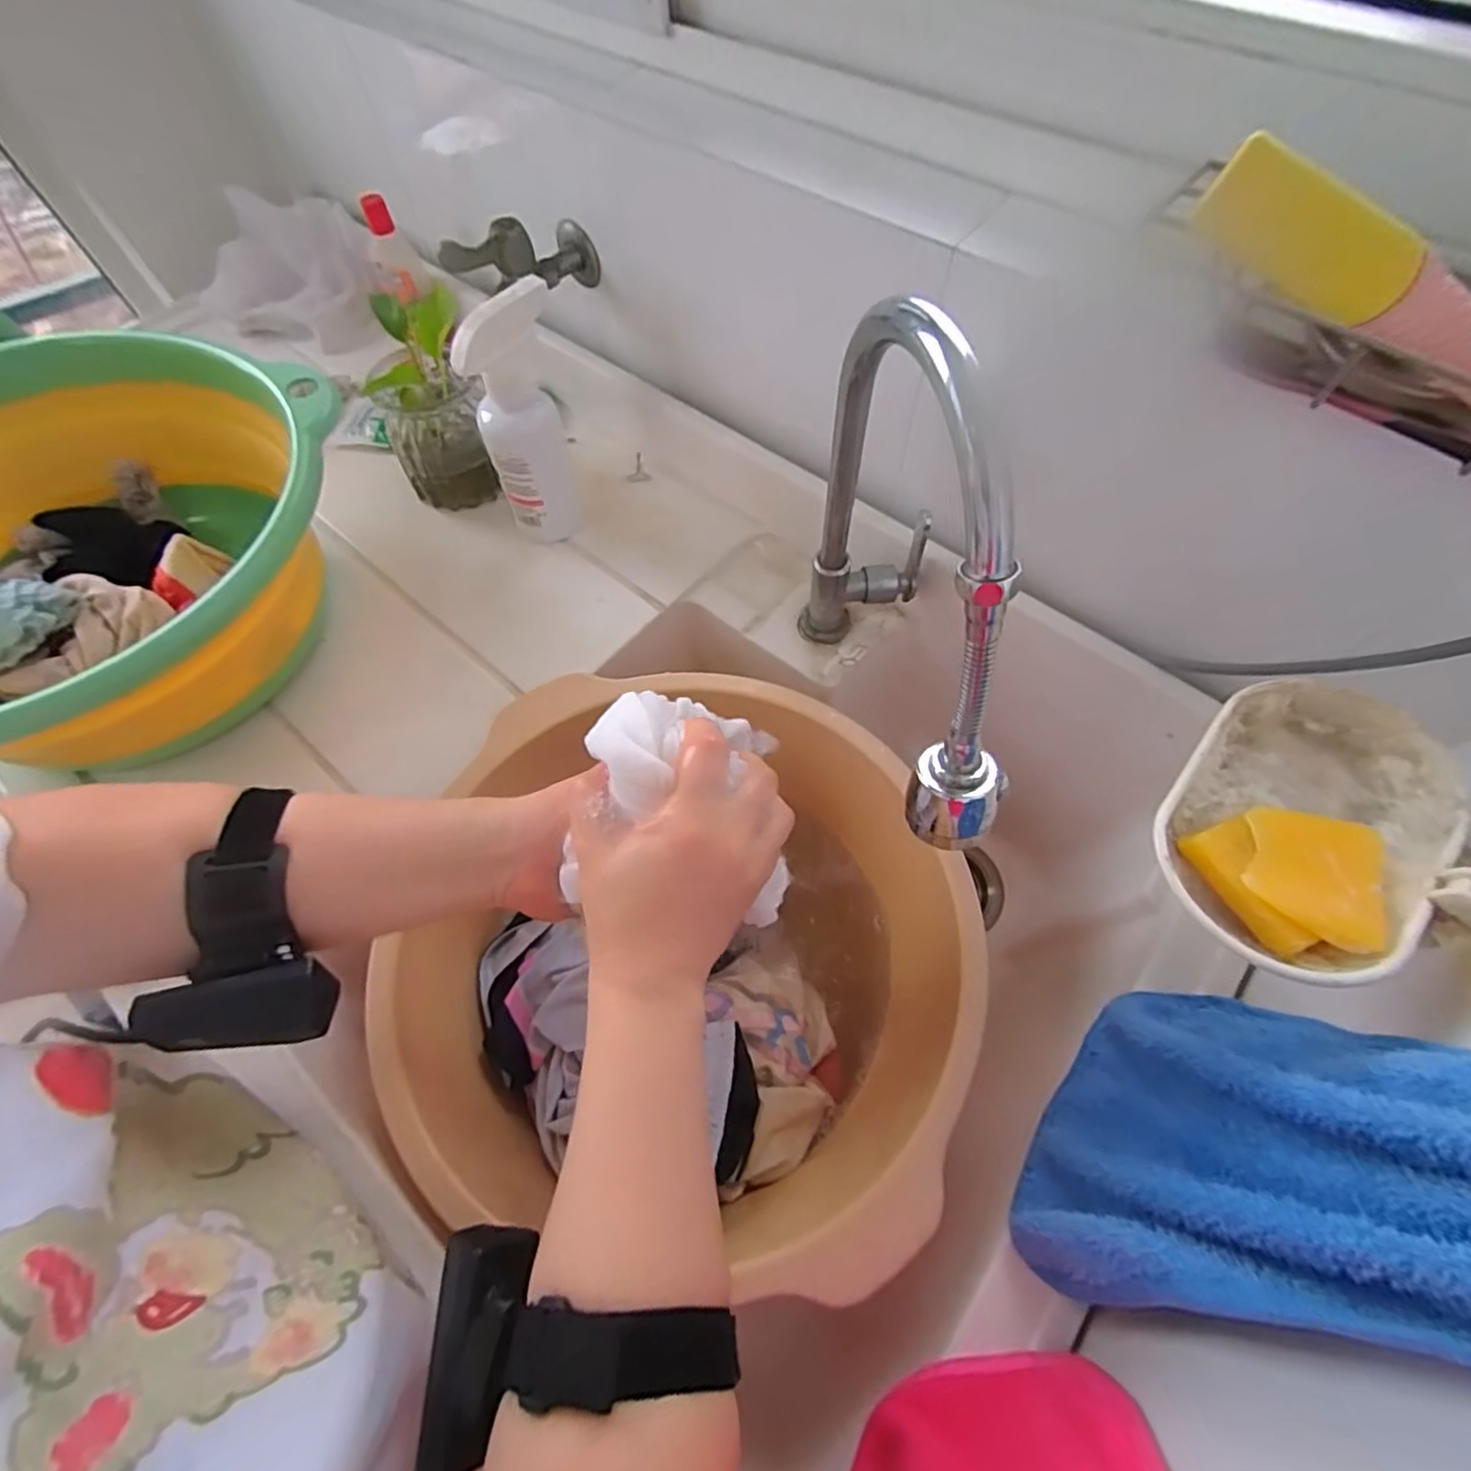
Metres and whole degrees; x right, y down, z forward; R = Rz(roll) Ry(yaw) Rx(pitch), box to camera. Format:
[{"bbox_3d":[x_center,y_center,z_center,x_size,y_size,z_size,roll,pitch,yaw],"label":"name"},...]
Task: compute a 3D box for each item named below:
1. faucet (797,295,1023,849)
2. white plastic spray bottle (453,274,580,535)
[{"bbox_3d":[0.097,-0.066,0.381,0.081,0.275,0.243,-1,63,1],"label":"faucet"},{"bbox_3d":[-0.164,-0.243,0.519,0.074,0.185,0.065,-15,64,-6],"label":"white plastic spray bottle"}]

